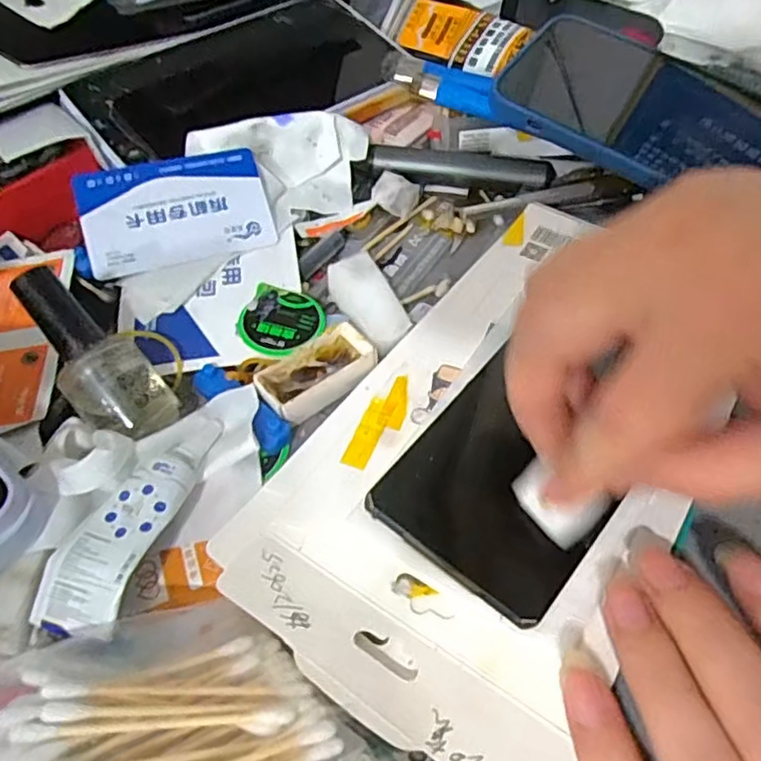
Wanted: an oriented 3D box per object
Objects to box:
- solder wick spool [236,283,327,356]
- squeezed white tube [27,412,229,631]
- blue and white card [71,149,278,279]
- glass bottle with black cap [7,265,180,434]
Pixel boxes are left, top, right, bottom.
[{"bbox_3d":[-0.044,-0.026,0.280,0.036,0.006,0.036,-2,52,3],"label":"solder wick spool"},{"bbox_3d":[-0.083,0.045,0.220,0.029,0.019,0.087,13,54,14],"label":"squeezed white tube"},{"bbox_3d":[-0.098,-0.082,0.304,0.085,0.004,0.053,-15,81,-13],"label":"blue and white card"},{"bbox_3d":[-0.113,-0.009,0.248,0.034,0.023,0.078,-40,87,-24],"label":"glass bottle with black cap"}]

